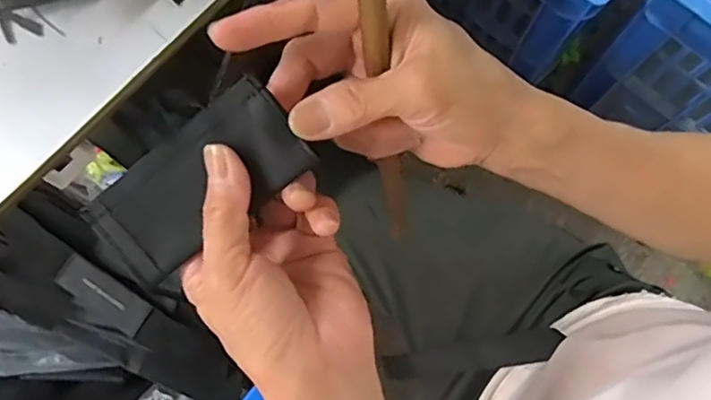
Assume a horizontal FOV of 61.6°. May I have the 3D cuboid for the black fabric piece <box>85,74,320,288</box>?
[{"bbox_3d":[-0.071,-0.007,0.270,0.100,0.005,0.047,-37,101,11],"label":"black fabric piece"}]

